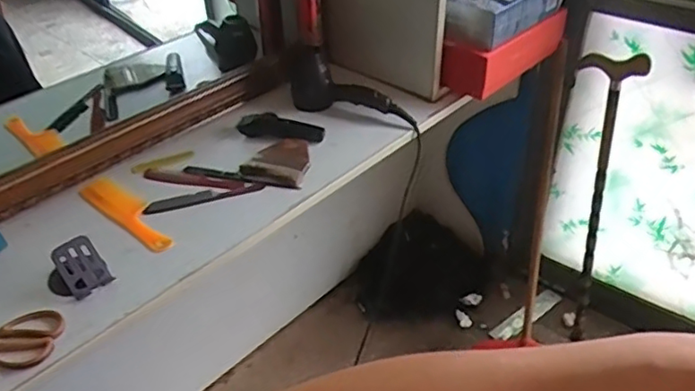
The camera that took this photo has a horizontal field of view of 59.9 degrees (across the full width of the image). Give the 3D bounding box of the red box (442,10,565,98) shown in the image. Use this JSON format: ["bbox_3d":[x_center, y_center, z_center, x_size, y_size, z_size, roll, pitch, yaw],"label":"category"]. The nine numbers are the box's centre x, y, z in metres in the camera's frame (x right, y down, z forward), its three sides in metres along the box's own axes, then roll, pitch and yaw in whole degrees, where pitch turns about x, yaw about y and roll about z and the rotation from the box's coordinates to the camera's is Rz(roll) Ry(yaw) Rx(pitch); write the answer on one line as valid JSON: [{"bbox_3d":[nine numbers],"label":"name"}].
[{"bbox_3d":[0.352,-0.314,1.323,0.332,0.110,0.092,-29,46,-30],"label":"red box"}]

